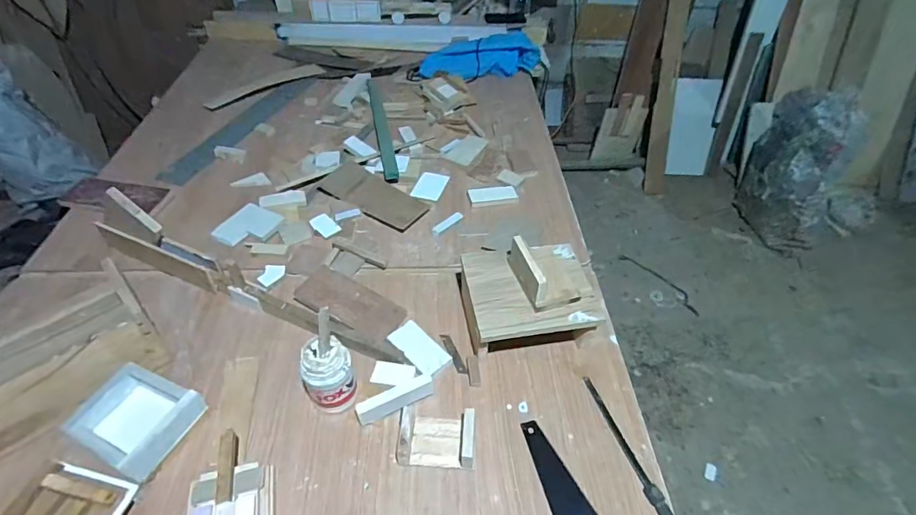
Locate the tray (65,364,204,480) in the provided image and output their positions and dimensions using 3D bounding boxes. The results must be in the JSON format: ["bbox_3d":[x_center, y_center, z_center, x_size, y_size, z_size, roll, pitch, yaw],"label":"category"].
[{"bbox_3d":[-0.500,0.253,0.718,0.156,0.047,0.134,18,50,14],"label":"tray"}]

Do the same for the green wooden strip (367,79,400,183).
[{"bbox_3d":[-0.224,-0.392,1.341,0.038,0.017,0.533,-8,48,-10],"label":"green wooden strip"}]

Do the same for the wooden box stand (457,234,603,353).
[{"bbox_3d":[0.130,0.071,0.849,0.223,0.169,0.193,-3,47,-8],"label":"wooden box stand"}]

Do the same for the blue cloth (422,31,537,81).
[{"bbox_3d":[0.087,-0.700,1.620,0.445,0.076,0.194,-14,50,-15],"label":"blue cloth"}]

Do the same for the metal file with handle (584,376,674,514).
[{"bbox_3d":[0.278,0.320,0.729,0.022,0.012,0.301,-14,49,-14],"label":"metal file with handle"}]

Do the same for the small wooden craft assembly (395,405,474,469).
[{"bbox_3d":[-0.033,0.283,0.733,0.119,0.048,0.087,2,48,0],"label":"small wooden craft assembly"}]

